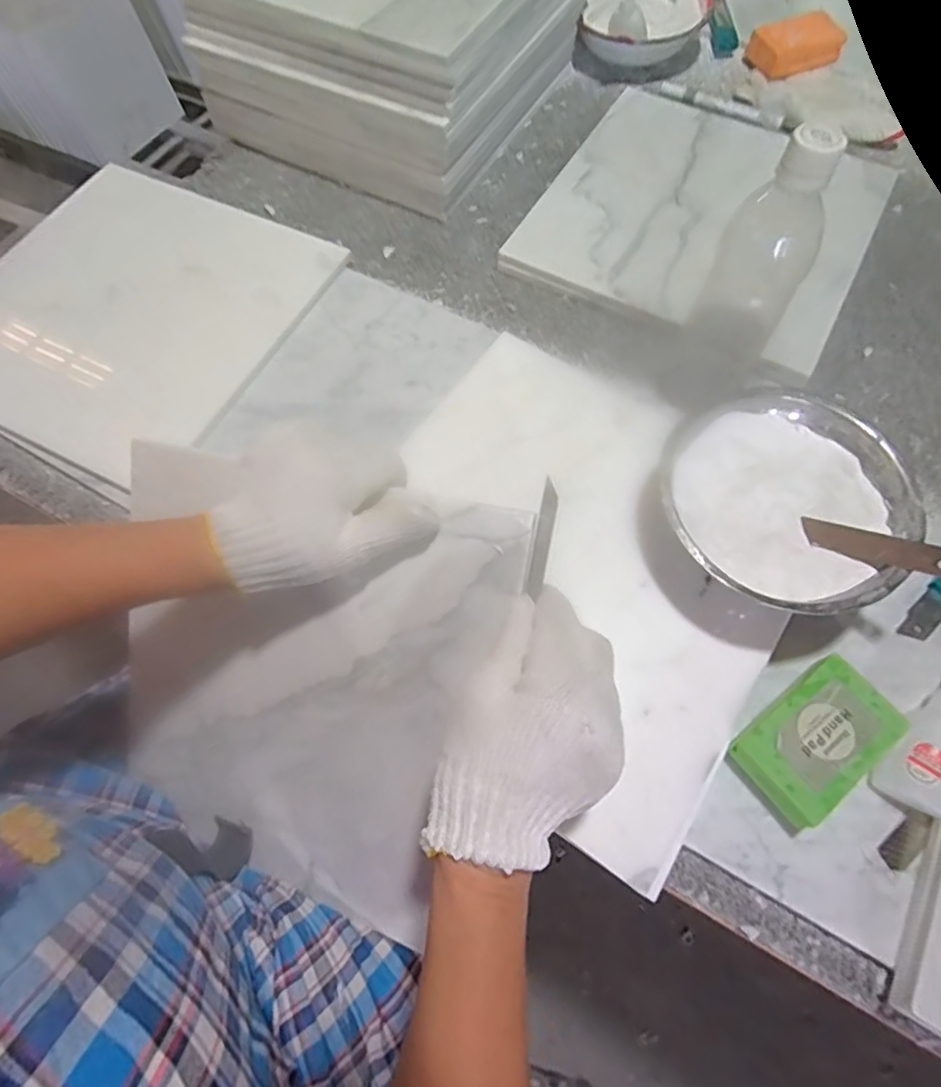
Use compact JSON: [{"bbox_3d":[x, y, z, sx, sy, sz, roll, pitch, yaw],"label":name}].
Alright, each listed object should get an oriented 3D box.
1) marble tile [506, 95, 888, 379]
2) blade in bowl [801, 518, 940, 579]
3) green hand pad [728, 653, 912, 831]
[{"bbox_3d":[0.232,-0.327,0.581,0.302,0.014,0.299,27,71,13],"label":"marble tile"},{"bbox_3d":[0.258,0.004,0.370,0.086,0.004,0.021,19,96,38],"label":"blade in bowl"},{"bbox_3d":[0.218,0.125,0.375,0.097,0.033,0.061,-36,71,-13],"label":"green hand pad"}]

